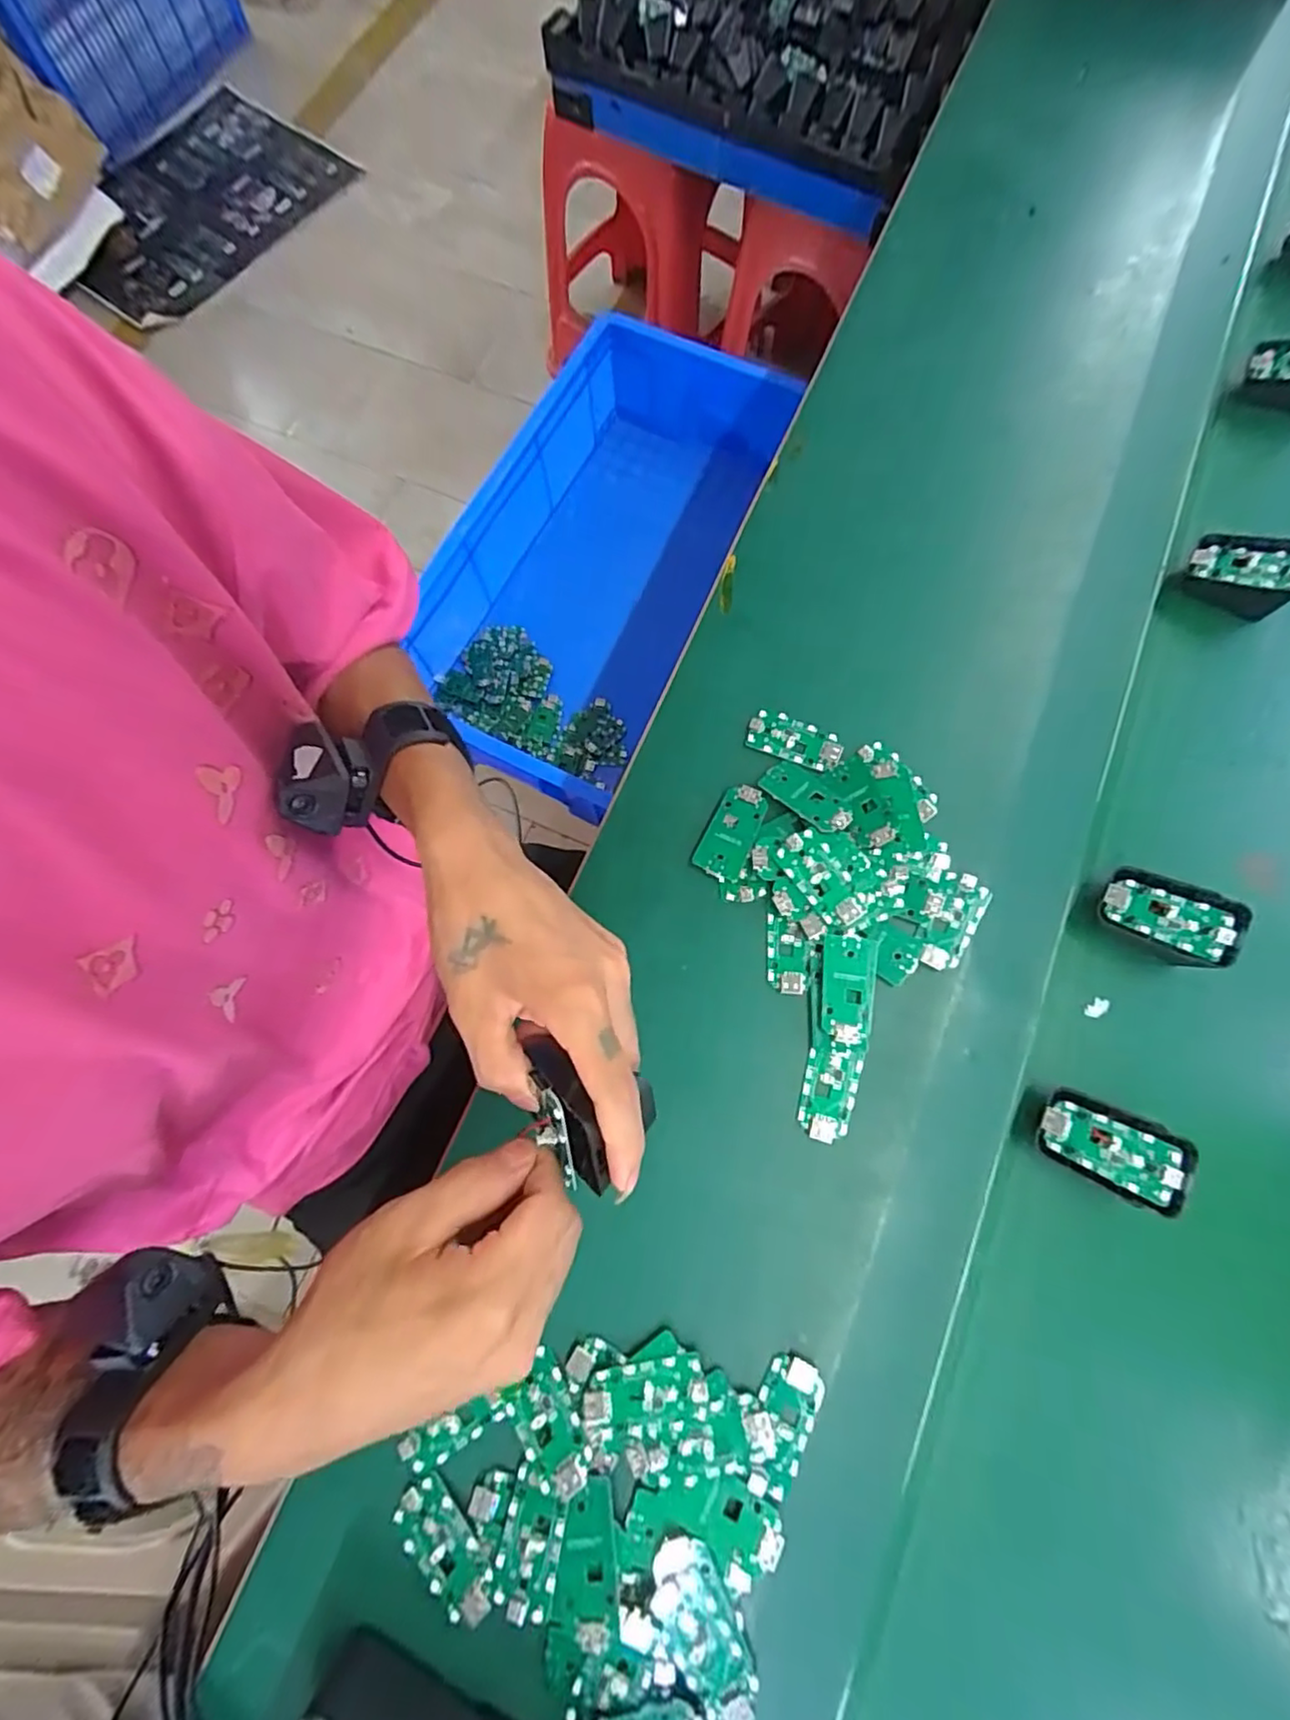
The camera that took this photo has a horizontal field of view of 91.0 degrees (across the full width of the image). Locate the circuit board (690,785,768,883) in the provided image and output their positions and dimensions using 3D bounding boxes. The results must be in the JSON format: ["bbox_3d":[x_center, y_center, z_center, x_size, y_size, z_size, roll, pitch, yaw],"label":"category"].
[{"bbox_3d":[0.058,-0.019,0.420,0.032,0.005,0.063,27,77,8],"label":"circuit board"}]

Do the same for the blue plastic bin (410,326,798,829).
[{"bbox_3d":[-0.057,-0.418,0.907,0.333,0.242,0.562,25,78,8],"label":"blue plastic bin"}]

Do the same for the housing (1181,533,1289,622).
[{"bbox_3d":[0.424,-0.205,0.451,0.063,0.046,0.043,26,77,7],"label":"housing"}]

